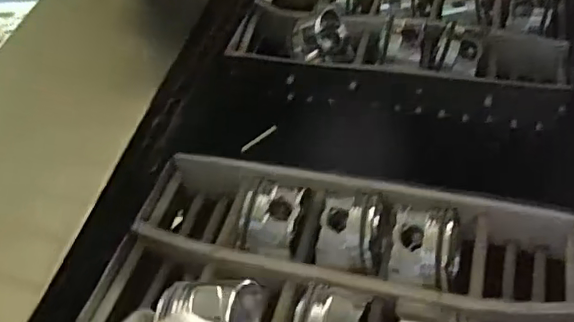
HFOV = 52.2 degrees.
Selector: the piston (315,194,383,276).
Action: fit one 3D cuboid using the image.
[{"bbox_3d":[0.057,0.064,0.537,0.054,0.061,0.054,7,18,11],"label":"piston"}]

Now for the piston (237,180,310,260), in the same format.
[{"bbox_3d":[-0.011,0.053,0.567,0.057,0.063,0.080,5,18,7],"label":"piston"}]

